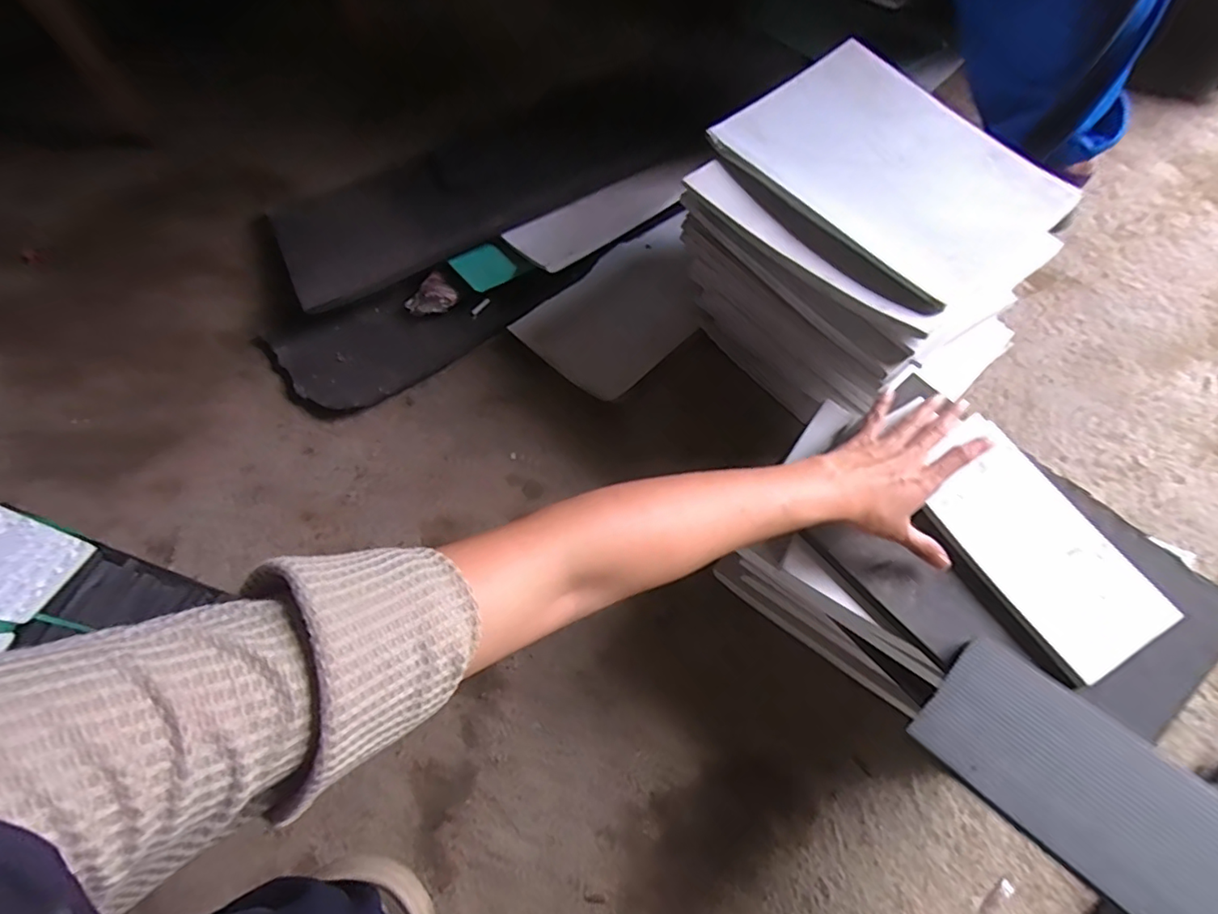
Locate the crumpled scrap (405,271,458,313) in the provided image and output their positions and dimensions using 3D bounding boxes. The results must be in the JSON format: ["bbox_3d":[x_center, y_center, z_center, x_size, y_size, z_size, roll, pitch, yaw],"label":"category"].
[{"bbox_3d":[-0.226,-0.202,0.712,0.059,0.027,0.053,-41,70,-16],"label":"crumpled scrap"}]

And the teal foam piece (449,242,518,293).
[{"bbox_3d":[-0.158,-0.240,0.712,0.065,0.013,0.057,-31,68,-12],"label":"teal foam piece"}]

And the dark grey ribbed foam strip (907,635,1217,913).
[{"bbox_3d":[0.324,0.225,0.322,0.265,0.019,0.097,36,70,30],"label":"dark grey ribbed foam strip"}]

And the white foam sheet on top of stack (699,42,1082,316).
[{"bbox_3d":[0.261,-0.272,0.527,0.212,0.028,0.275,-38,69,-15],"label":"white foam sheet on top of stack"}]

